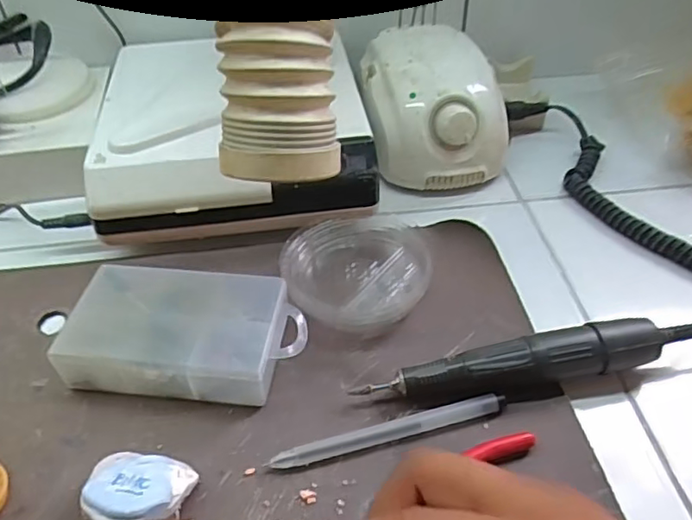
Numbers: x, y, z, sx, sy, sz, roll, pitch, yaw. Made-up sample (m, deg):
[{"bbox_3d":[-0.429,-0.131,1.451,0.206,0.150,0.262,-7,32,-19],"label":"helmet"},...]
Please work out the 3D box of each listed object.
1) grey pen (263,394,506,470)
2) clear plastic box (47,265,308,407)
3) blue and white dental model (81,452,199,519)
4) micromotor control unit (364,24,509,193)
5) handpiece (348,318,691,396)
[{"bbox_3d":[0.023,0.088,0.308,0.125,0.011,0.011,-11,44,-10],"label":"grey pen"},{"bbox_3d":[-0.091,0.043,0.342,0.128,0.031,0.076,4,44,5],"label":"clear plastic box"},{"bbox_3d":[-0.099,0.112,0.277,0.046,0.027,0.042,0,43,0],"label":"blue and white dental model"},{"bbox_3d":[0.068,-0.123,0.481,0.103,0.084,0.126,-10,44,-10],"label":"micromotor control unit"},{"bbox_3d":[0.102,0.057,0.327,0.188,0.028,0.023,-8,44,-8],"label":"handpiece"}]

